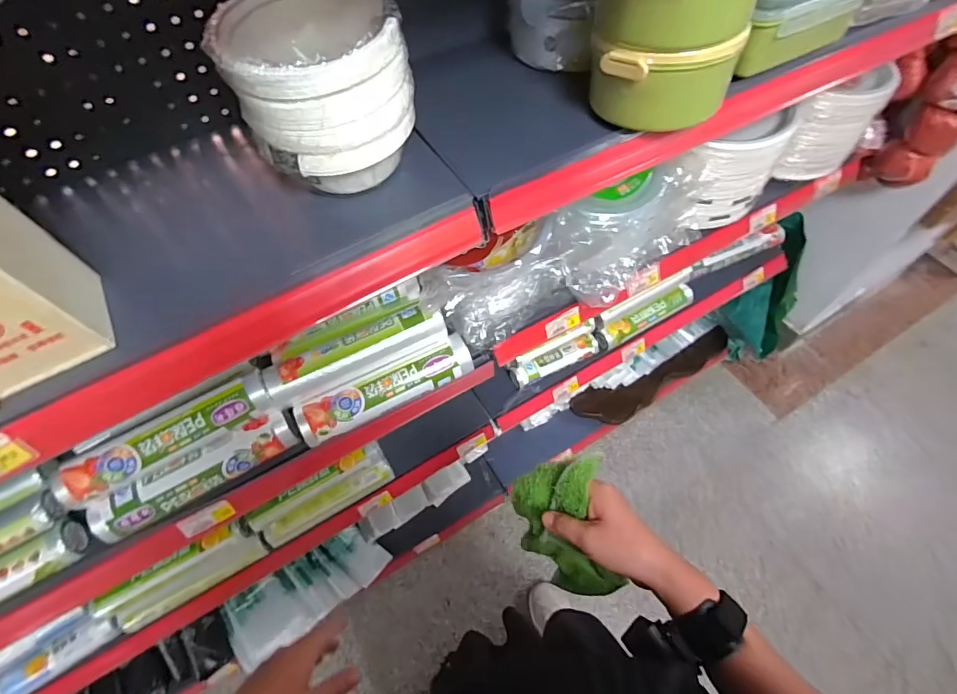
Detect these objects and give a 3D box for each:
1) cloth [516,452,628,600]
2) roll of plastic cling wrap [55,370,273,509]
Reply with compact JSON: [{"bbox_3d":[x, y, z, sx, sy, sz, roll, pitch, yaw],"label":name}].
[{"bbox_3d":[0.086,0.190,0.487,0.035,0.100,0.143,-18,94,-50],"label":"cloth"},{"bbox_3d":[-0.381,0.111,0.568,0.246,0.036,0.040,-29,62,-14],"label":"roll of plastic cling wrap"}]

